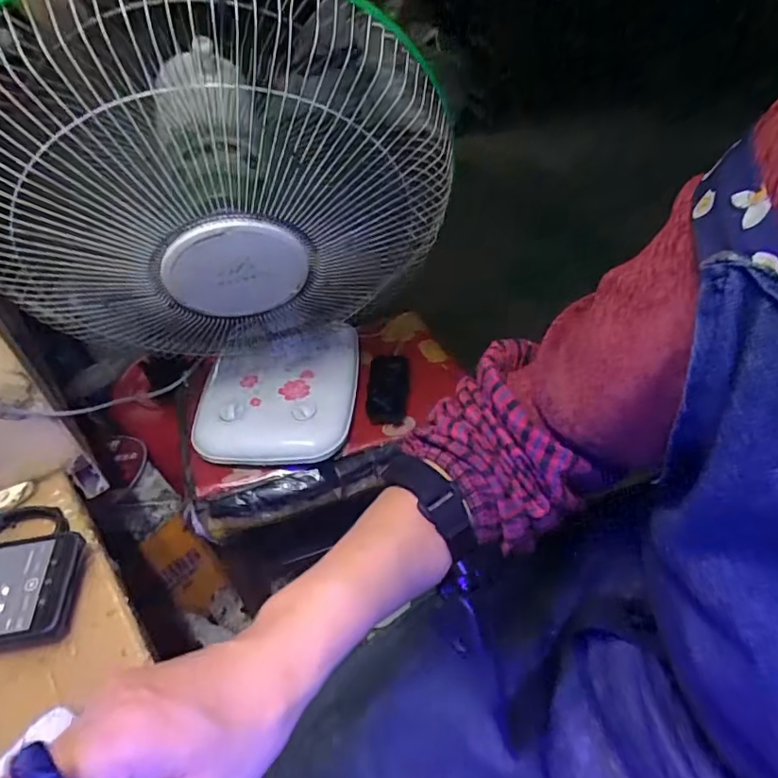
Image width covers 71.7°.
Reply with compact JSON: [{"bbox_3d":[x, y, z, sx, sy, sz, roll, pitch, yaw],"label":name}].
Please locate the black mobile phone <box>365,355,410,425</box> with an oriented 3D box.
[{"bbox_3d":[-0.001,-0.006,0.747,0.053,0.010,0.119,1,45,5],"label":"black mobile phone"}]

